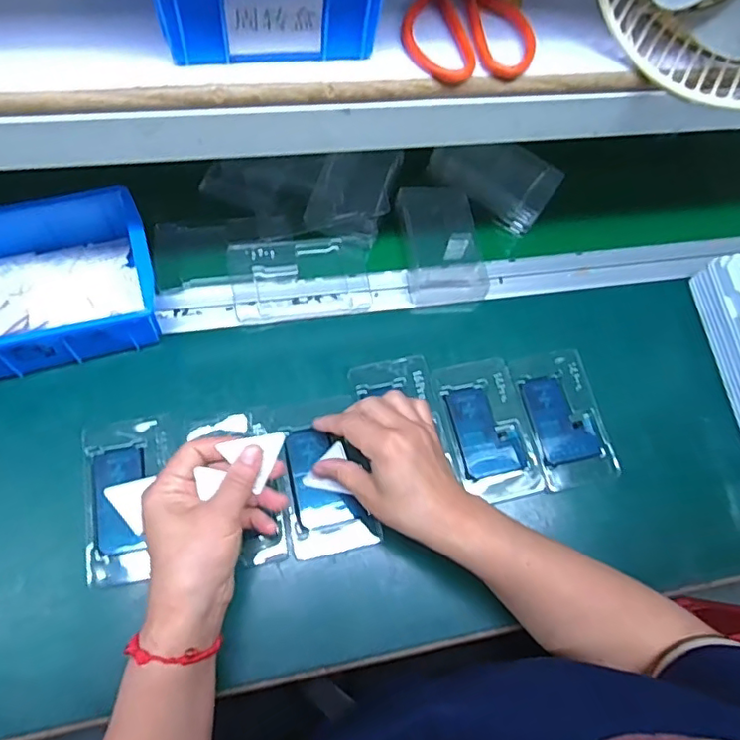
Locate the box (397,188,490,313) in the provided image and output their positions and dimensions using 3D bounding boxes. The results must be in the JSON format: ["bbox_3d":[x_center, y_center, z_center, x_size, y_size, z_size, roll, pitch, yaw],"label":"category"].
[{"bbox_3d":[0.074,-0.124,0.572,0.077,0.031,0.132,-3,69,-9],"label":"box"}]

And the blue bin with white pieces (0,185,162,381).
[{"bbox_3d":[-0.291,-0.075,0.483,0.203,0.071,0.151,-16,71,-13],"label":"blue bin with white pieces"}]

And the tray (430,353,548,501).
[{"bbox_3d":[0.107,0.054,0.511,0.074,0.004,0.127,-12,74,-11],"label":"tray"}]

